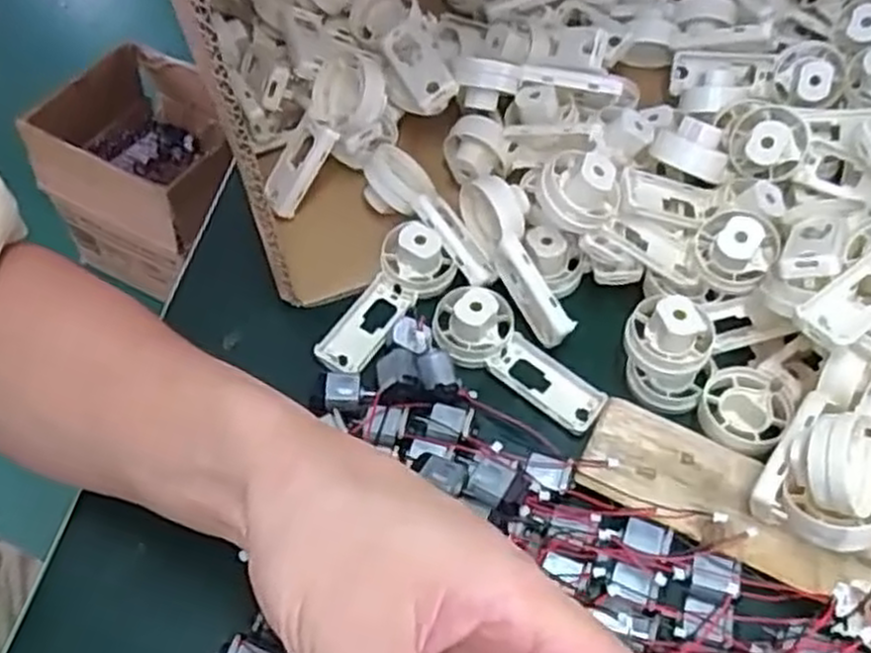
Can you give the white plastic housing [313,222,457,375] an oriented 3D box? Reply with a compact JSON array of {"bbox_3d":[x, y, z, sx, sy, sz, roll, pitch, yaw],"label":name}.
[{"bbox_3d":[-0.026,-0.012,0.392,0.037,0.024,0.084,33,76,18],"label":"white plastic housing"}]

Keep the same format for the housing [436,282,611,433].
[{"bbox_3d":[0.039,0.015,0.380,0.091,0.022,0.038,37,61,6],"label":"housing"}]

